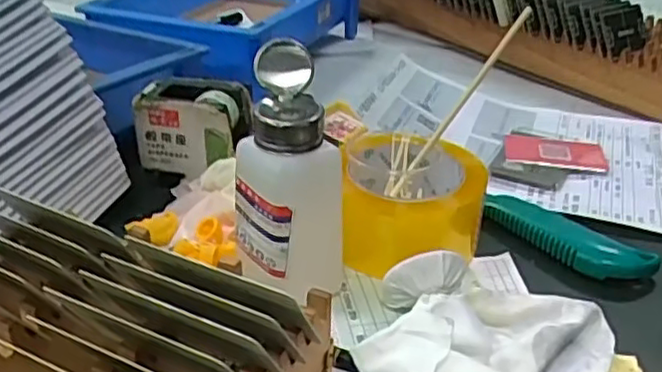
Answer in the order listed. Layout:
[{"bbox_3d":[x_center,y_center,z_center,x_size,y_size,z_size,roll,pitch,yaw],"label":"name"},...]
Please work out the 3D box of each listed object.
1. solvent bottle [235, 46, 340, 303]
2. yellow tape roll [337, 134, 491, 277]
[{"bbox_3d":[-0.024,-0.002,0.406,0.063,0.144,0.067,1,29,-1],"label":"solvent bottle"},{"bbox_3d":[0.053,0.015,0.468,0.095,0.072,0.098,4,29,-2],"label":"yellow tape roll"}]

